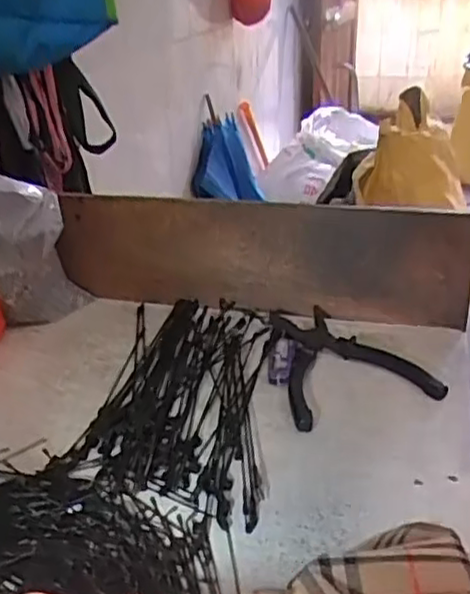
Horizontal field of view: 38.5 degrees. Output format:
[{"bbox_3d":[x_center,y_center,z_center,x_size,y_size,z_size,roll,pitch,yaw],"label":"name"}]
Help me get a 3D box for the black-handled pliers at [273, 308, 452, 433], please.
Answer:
[{"bbox_3d":[0.077,0.048,0.593,0.126,0.018,0.188,-10,27,-18],"label":"black-handled pliers"}]

